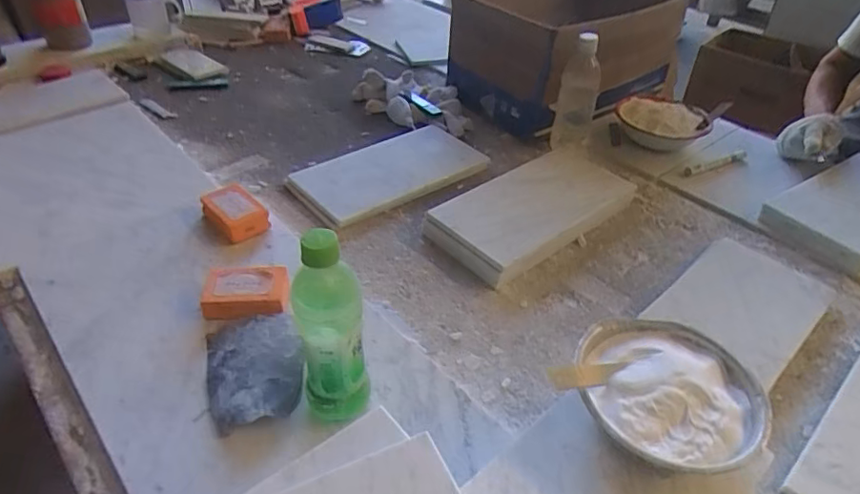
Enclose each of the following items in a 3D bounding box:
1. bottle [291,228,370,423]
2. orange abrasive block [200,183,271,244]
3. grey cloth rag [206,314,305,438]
[{"bbox_3d":[-0.087,0.074,0.488,0.060,0.198,0.051,-6,42,-12],"label":"bottle"},{"bbox_3d":[-0.268,-0.048,0.766,0.062,0.028,0.105,-29,52,-33],"label":"orange abrasive block"},{"bbox_3d":[-0.182,0.125,0.578,0.100,0.022,0.132,-7,43,-13],"label":"grey cloth rag"}]

